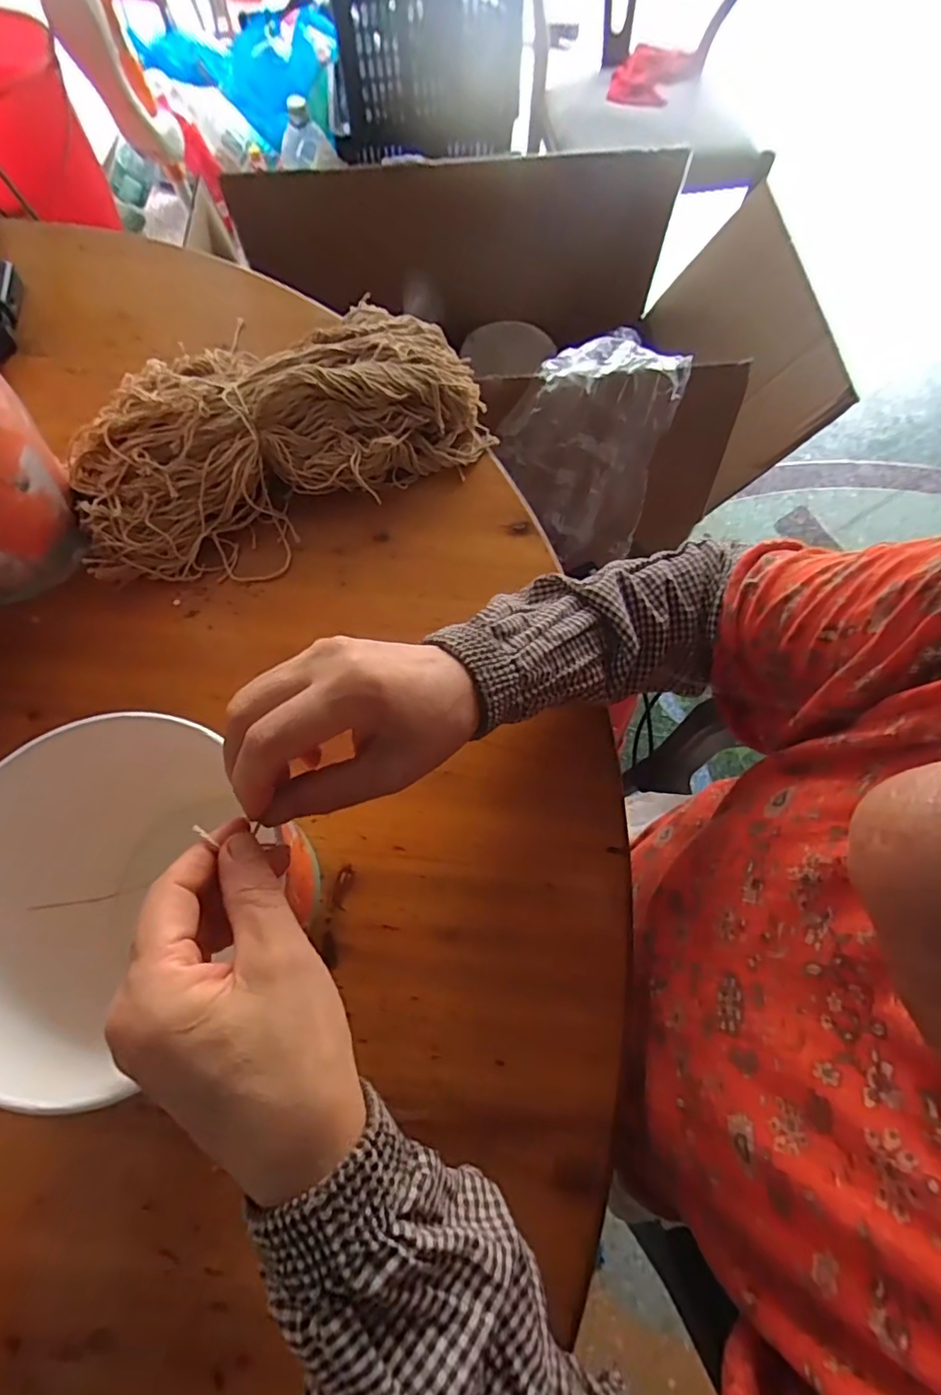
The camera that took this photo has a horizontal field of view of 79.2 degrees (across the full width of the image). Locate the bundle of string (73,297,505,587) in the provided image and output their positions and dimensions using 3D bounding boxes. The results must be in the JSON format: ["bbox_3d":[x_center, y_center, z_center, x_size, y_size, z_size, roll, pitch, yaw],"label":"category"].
[{"bbox_3d":[-0.166,-0.237,0.487,0.354,0.067,0.208,-28,71,-11],"label":"bundle of string"}]

